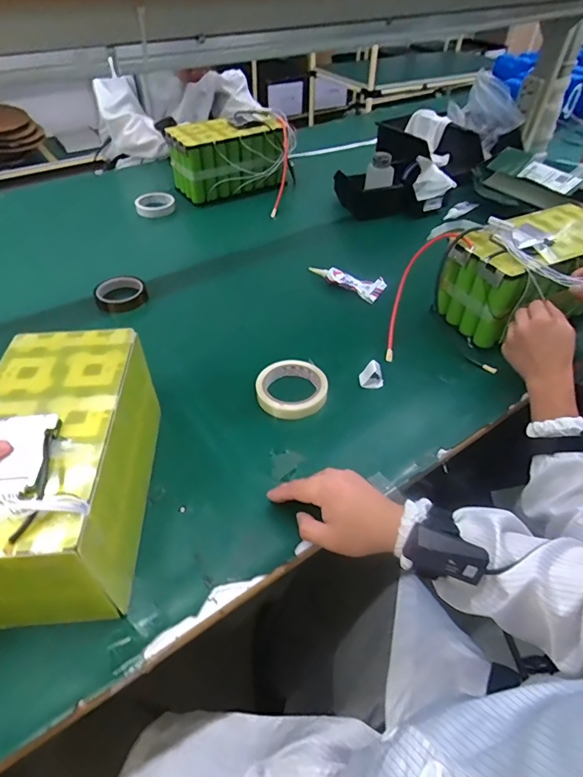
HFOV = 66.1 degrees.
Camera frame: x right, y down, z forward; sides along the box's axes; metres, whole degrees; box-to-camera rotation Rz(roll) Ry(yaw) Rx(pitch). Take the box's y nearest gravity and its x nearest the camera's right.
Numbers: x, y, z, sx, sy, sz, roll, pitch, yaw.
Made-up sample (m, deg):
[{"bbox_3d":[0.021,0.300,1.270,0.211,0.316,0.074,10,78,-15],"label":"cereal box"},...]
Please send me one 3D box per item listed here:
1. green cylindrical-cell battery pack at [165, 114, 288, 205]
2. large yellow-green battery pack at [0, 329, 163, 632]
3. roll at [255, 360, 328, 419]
[{"bbox_3d":[-0.158,-0.573,1.120,0.277,0.157,0.132,-9,47,-11],"label":"green cylindrical-cell battery pack"},{"bbox_3d":[-0.243,0.081,0.484,0.145,0.160,0.280,-2,46,-4],"label":"large yellow-green battery pack"},{"bbox_3d":[0.001,0.000,0.671,0.102,0.035,0.101,1,46,-1],"label":"roll"}]

